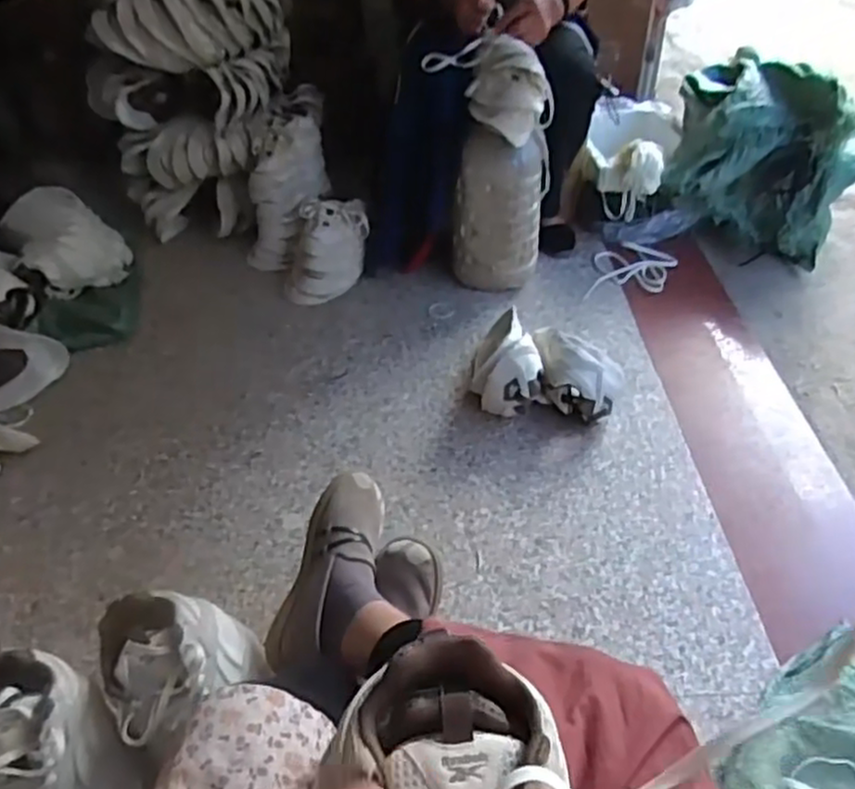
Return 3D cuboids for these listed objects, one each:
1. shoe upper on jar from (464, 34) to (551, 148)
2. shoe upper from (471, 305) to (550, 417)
[{"bbox_3d":[0.147,-0.551,1.304,0.135,0.143,0.139,2,42,5],"label":"shoe upper on jar"},{"bbox_3d":[0.128,-0.065,1.250,0.111,0.117,0.262,-5,28,-3],"label":"shoe upper"}]

